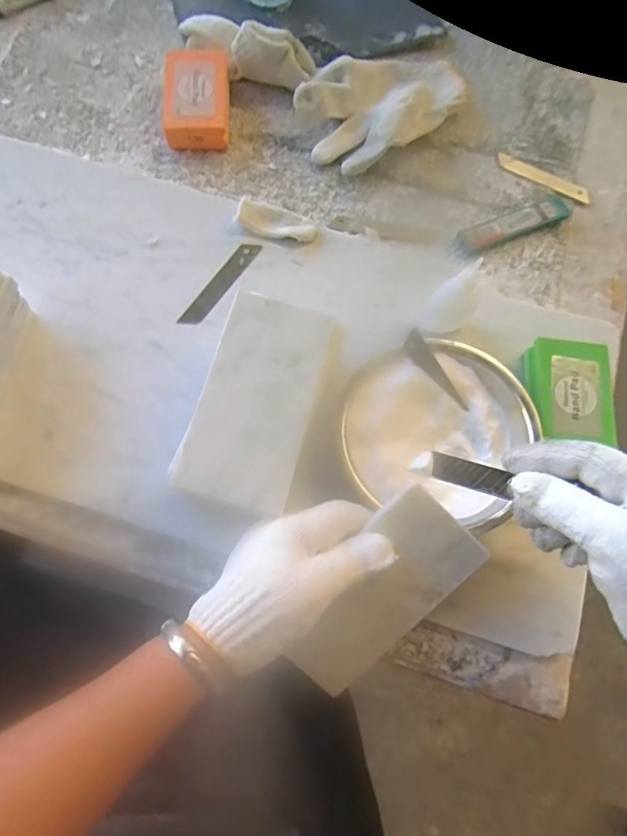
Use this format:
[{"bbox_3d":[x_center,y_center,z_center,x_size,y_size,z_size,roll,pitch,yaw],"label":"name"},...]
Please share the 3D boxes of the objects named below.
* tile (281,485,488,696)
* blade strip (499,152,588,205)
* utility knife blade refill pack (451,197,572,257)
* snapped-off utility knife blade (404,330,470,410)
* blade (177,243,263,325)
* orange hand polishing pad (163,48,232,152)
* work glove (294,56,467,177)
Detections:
[{"bbox_3d":[0.043,0.123,0.376,0.075,0.005,0.150,43,94,-10],"label":"tile"},{"bbox_3d":[0.234,-0.242,0.553,0.098,0.005,0.019,27,71,5],"label":"blade strip"},{"bbox_3d":[0.192,-0.186,0.528,0.121,0.011,0.028,-23,72,-10],"label":"utility knife blade refill pack"},{"bbox_3d":[0.096,-0.034,0.425,0.016,0.005,0.075,-37,103,17],"label":"snapped-off utility knife blade"},{"bbox_3d":[-0.083,-0.120,0.486,0.020,0.004,0.101,32,71,9],"label":"blade"},{"bbox_3d":[-0.115,-0.314,0.541,0.063,0.039,0.100,2,72,-4],"label":"orange hand polishing pad"},{"bbox_3d":[0.071,-0.322,0.547,0.118,0.042,0.184,42,73,12],"label":"work glove"}]

